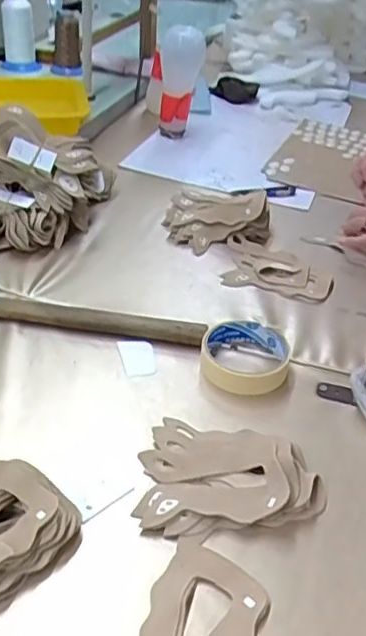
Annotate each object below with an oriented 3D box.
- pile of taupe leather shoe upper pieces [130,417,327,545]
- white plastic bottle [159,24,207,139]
[{"bbox_3d":[0.039,0.120,0.501,0.139,0.031,0.113,8,36,1],"label":"pile of taupe leather shoe upper pieces"},{"bbox_3d":[-0.008,-0.389,1.069,0.079,0.182,0.077,4,37,-5],"label":"white plastic bottle"}]

